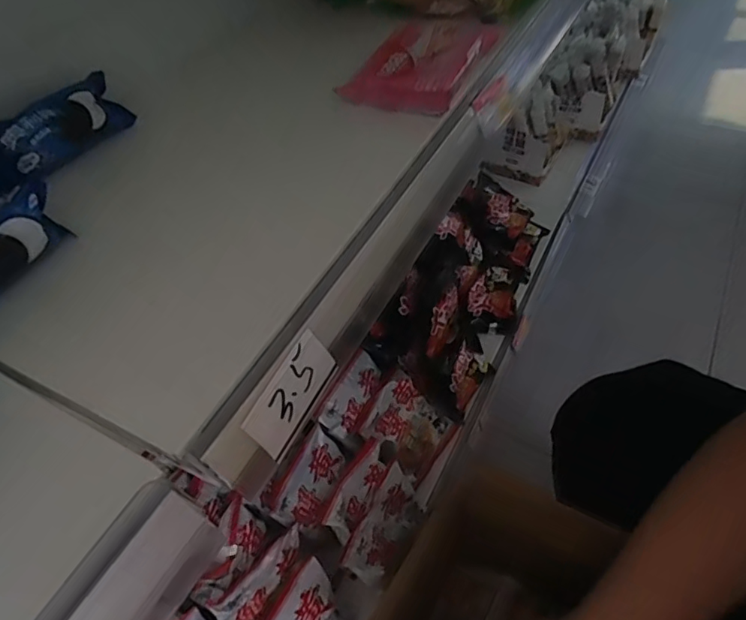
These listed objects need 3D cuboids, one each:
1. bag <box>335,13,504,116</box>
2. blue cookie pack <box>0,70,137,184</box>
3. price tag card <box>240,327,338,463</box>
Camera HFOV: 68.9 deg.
[{"bbox_3d":[0.049,-0.231,0.494,0.092,0.026,0.150,17,53,18],"label":"bag"},{"bbox_3d":[-0.256,-0.147,0.442,0.032,0.044,0.121,24,55,23],"label":"blue cookie pack"},{"bbox_3d":[-0.046,0.049,0.316,0.004,0.036,0.069,-1,47,42],"label":"price tag card"}]

